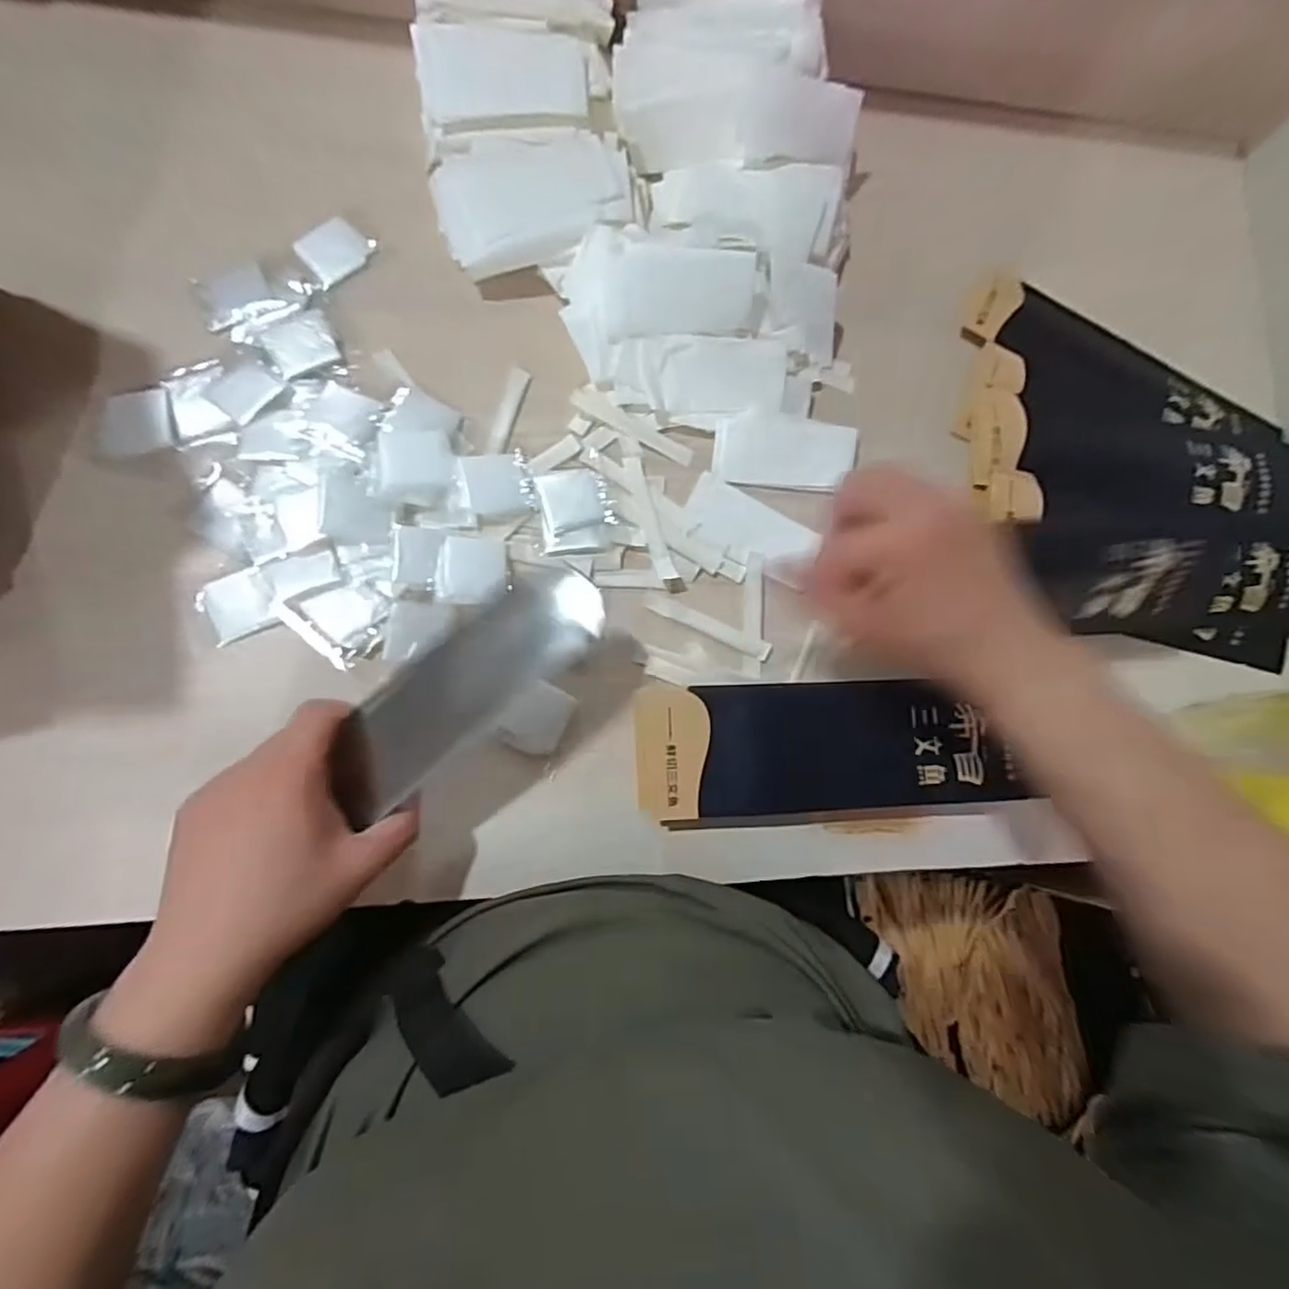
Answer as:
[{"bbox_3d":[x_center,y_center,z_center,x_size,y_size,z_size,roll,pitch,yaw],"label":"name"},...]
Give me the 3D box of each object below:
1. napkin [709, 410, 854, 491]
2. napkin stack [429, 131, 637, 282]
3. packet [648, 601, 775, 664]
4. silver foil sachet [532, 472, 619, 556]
[{"bbox_3d":[0.100,-0.136,0.443,0.101,0.012,0.050,3,82,-6],"label":"napkin"},{"bbox_3d":[-0.073,-0.292,0.423,0.130,0.051,0.070,-6,83,-8],"label":"napkin stack"},{"bbox_3d":[0.043,-0.009,0.424,0.088,0.004,0.013,21,80,-3],"label":"packet"},{"bbox_3d":[-0.045,-0.089,0.421,0.049,0.005,0.057,-8,83,-8],"label":"silver foil sachet"}]

